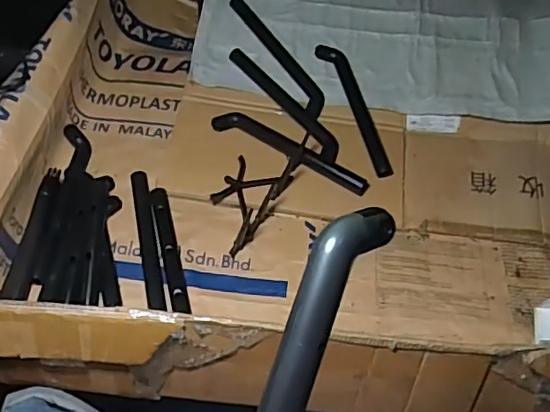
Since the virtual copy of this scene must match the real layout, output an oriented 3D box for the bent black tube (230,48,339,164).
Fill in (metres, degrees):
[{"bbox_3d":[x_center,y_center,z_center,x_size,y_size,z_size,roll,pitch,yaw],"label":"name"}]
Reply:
[{"bbox_3d":[0.017,-0.160,0.895,0.045,0.034,0.240,-34,65,-24],"label":"bent black tube"}]

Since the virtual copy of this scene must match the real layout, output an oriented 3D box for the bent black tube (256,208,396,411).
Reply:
[{"bbox_3d":[0.011,0.091,0.297,0.032,0.020,0.197,21,82,10],"label":"bent black tube"}]

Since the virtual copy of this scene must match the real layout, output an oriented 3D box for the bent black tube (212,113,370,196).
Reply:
[{"bbox_3d":[0.025,-0.085,0.844,0.242,0.021,0.036,26,58,12],"label":"bent black tube"}]

